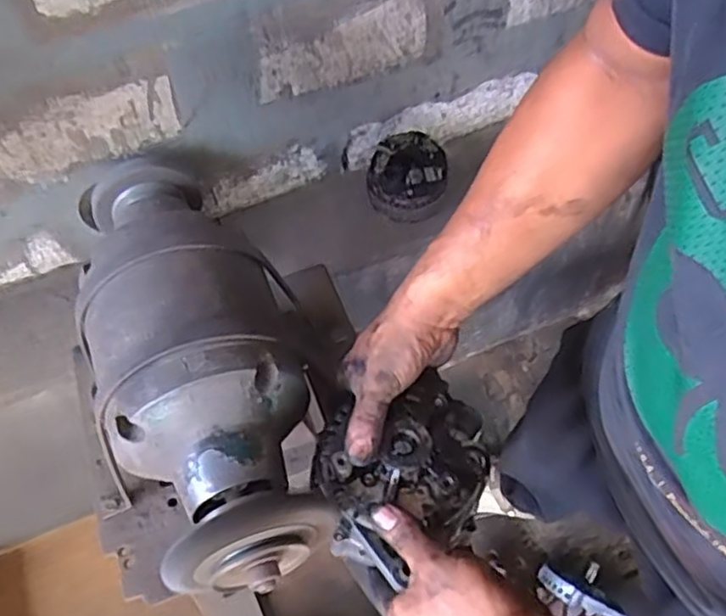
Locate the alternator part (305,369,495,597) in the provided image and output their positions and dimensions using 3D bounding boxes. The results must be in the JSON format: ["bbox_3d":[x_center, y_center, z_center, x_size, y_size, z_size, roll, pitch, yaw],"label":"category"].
[{"bbox_3d":[0.032,0.128,0.534,0.141,0.062,0.136,-20,57,-10],"label":"alternator part"}]

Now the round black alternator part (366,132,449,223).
[{"bbox_3d":[0.076,-0.213,1.135,0.125,0.104,0.115,-30,59,-16],"label":"round black alternator part"}]

